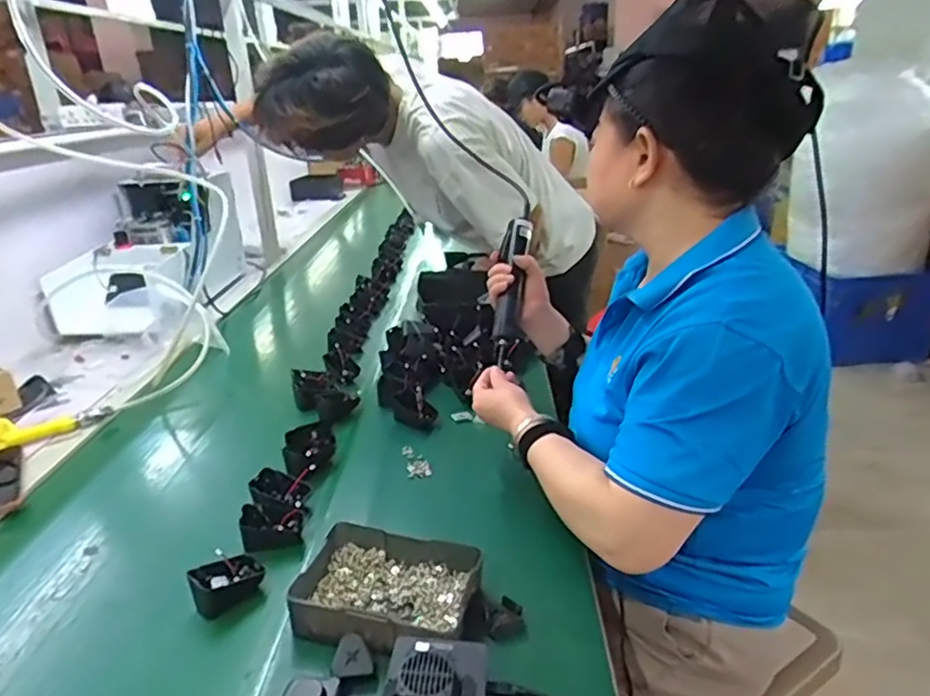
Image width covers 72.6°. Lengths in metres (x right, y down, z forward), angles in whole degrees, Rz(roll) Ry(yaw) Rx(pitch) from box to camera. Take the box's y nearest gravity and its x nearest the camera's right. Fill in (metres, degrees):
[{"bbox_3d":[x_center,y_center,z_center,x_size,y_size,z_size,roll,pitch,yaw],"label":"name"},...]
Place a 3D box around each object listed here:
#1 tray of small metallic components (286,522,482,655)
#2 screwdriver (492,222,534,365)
[{"bbox_3d":[-0.075,0.227,0.601,0.165,0.046,0.127,3,23,15],"label":"tray of small metallic components"},{"bbox_3d":[0.065,-0.092,0.908,0.042,0.040,0.213,3,63,13],"label":"screwdriver"}]

